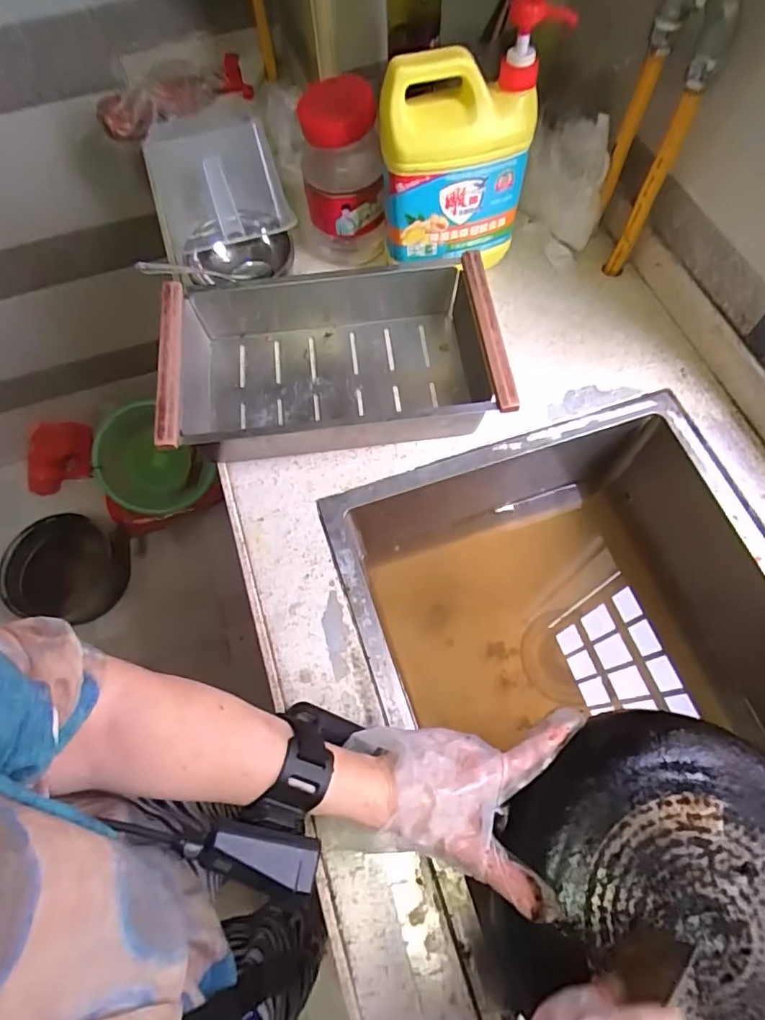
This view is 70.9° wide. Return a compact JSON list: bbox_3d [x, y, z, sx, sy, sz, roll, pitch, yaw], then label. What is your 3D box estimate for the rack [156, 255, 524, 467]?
[{"bbox_3d":[-0.052,-0.156,0.568,0.335,0.082,0.200,-5,67,0],"label":"rack"}]

